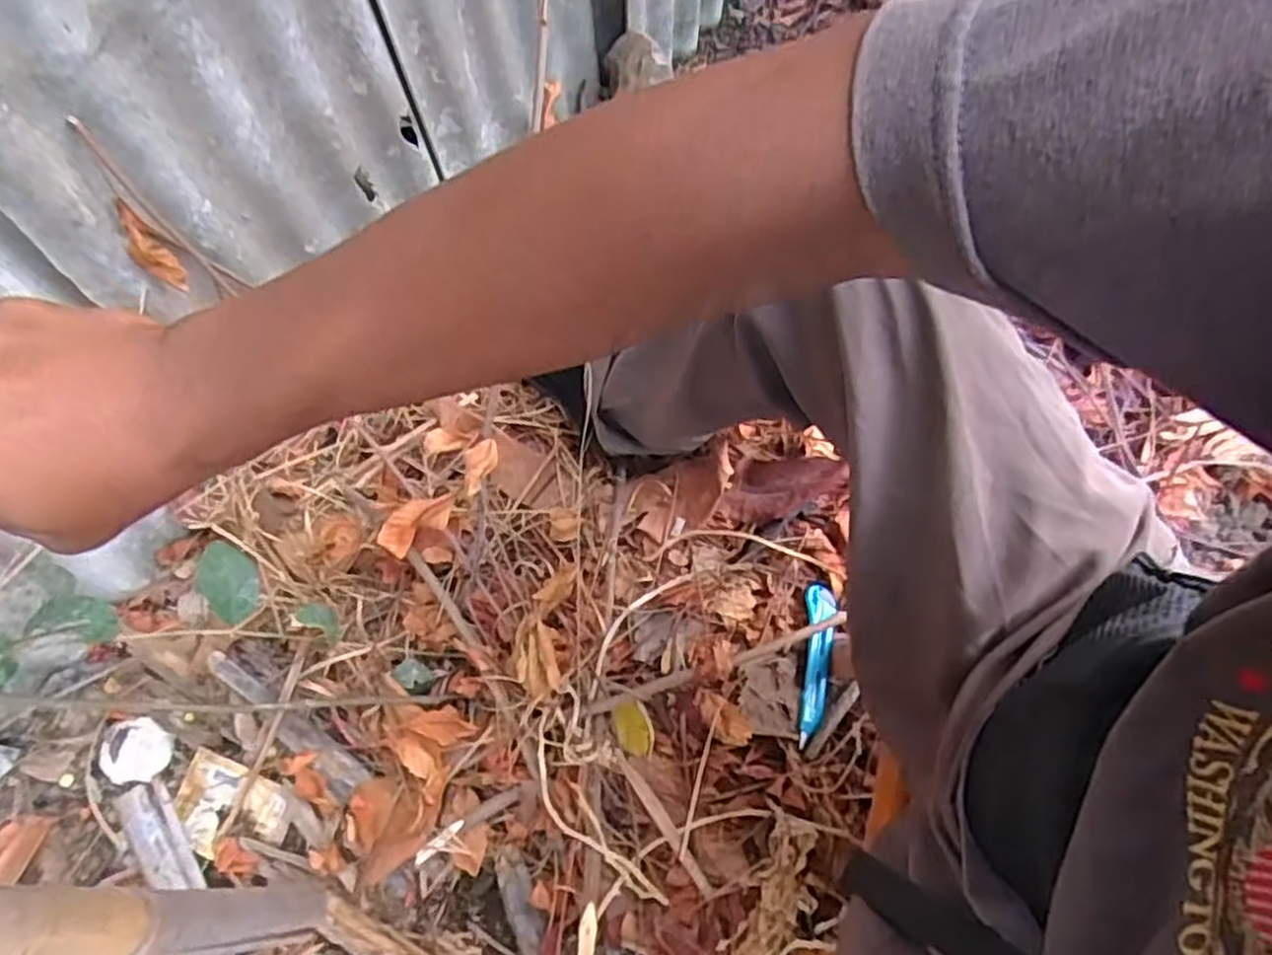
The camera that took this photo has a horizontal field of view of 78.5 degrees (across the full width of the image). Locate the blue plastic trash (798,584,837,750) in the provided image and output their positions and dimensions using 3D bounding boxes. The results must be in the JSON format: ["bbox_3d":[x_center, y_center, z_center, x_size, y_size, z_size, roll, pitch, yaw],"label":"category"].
[{"bbox_3d":[0.181,0.183,0.771,0.030,0.023,0.157,7,66,5],"label":"blue plastic trash"}]

